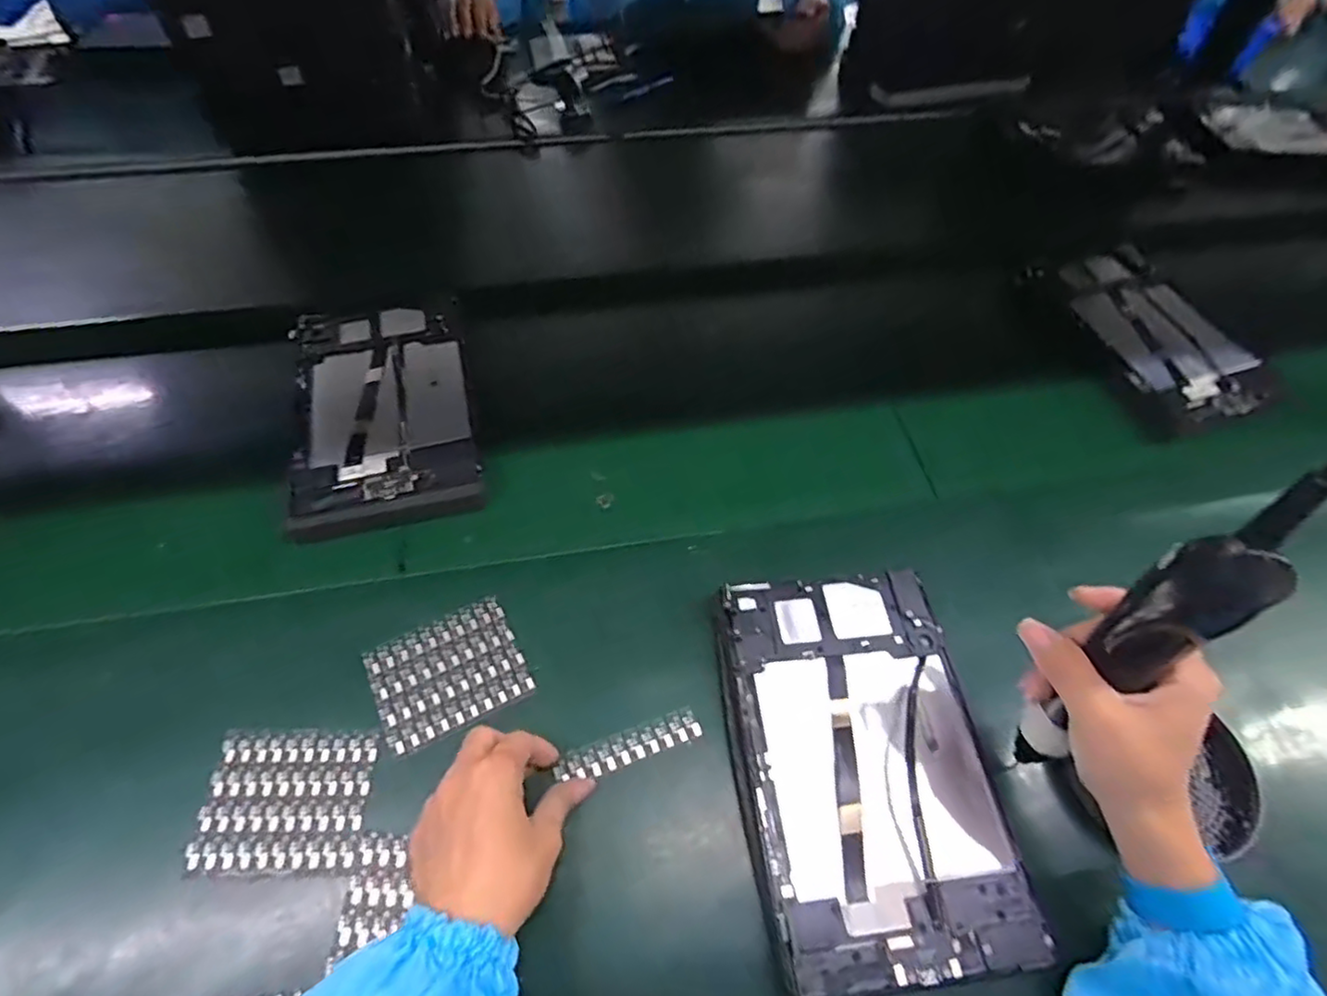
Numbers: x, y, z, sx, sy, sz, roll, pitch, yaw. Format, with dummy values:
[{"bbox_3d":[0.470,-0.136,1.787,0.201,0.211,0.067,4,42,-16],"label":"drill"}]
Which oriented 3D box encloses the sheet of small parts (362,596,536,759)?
[{"bbox_3d":[-0.154,0.124,0.459,0.100,0.004,0.080,-24,59,-17],"label":"sheet of small parts"}]

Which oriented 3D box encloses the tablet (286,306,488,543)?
[{"bbox_3d":[-0.250,-0.080,0.579,0.151,0.027,0.261,-12,56,-10],"label":"tablet"}]

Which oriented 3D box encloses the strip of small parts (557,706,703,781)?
[{"bbox_3d":[-0.023,0.168,0.433,0.098,0.004,0.022,-16,60,-13],"label":"strip of small parts"}]

